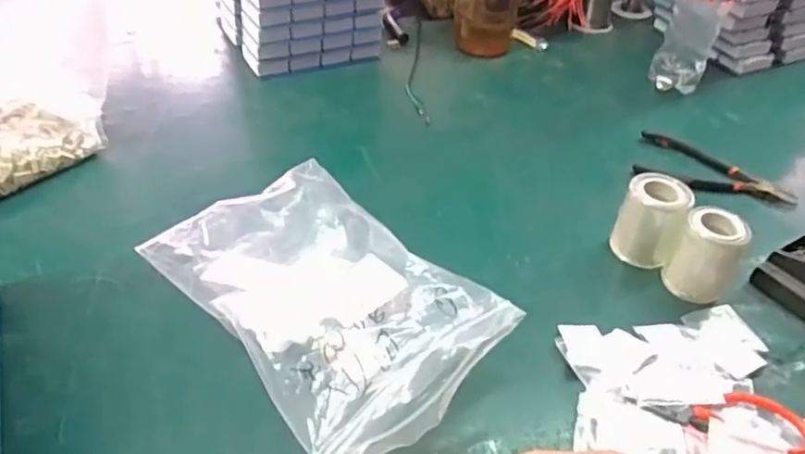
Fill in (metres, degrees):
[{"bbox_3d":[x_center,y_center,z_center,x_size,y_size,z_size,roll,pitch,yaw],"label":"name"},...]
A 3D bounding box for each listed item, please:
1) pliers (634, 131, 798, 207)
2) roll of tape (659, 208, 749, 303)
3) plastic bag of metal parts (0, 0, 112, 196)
[{"bbox_3d":[0.325,-0.062,0.662,0.152,0.019,0.083,14,42,12],"label":"pliers"},{"bbox_3d":[0.247,0.021,0.514,0.046,0.064,0.046,2,41,-1],"label":"roll of tape"},{"bbox_3d":[-0.343,-0.138,0.577,0.093,0.176,0.165,29,47,27],"label":"plastic bag of metal parts"}]

